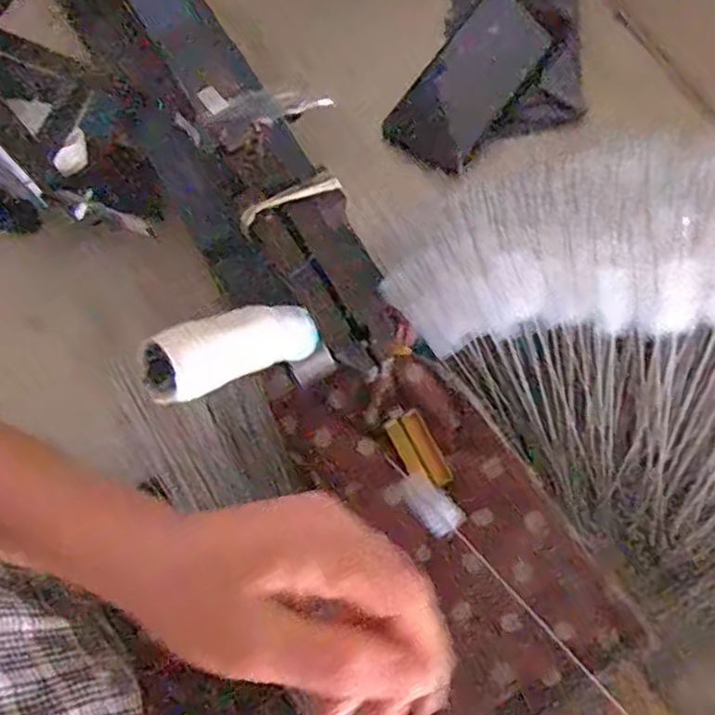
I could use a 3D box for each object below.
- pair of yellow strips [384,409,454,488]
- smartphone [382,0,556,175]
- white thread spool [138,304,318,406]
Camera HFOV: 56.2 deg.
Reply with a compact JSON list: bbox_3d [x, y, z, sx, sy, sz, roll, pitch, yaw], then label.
[{"bbox_3d":[0.038,0.058,0.412,0.024,0.006,0.049,-27,76,-7],"label":"pair of yellow strips"},{"bbox_3d":[0.089,-0.223,0.543,0.080,0.012,0.150,34,87,19],"label":"smartphone"},{"bbox_3d":[-0.047,-0.005,0.269,0.023,0.101,0.019,50,121,12],"label":"white thread spool"}]

